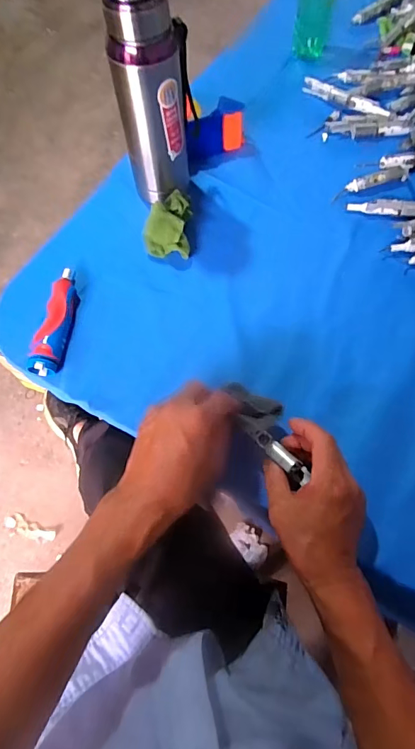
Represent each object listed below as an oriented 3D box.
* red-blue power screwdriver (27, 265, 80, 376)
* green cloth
[{"bbox_3d":[-0.183,-0.068,0.526,0.036,0.030,0.148,5,65,3],"label":"red-blue power screwdriver"},{"bbox_3d":[-0.051,-0.207,0.574,0.062,0.037,0.101,5,66,5],"label":"green cloth"}]

